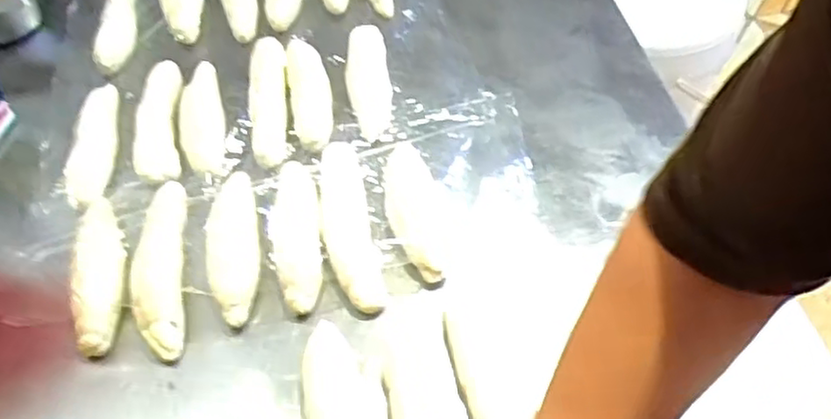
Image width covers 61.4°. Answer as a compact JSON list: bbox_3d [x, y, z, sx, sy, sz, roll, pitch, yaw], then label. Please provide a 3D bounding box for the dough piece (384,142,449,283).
[{"bbox_3d":[0.000,-0.002,0.584,0.046,0.031,0.125,-10,51,-2],"label":"dough piece"}]

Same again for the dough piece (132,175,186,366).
[{"bbox_3d":[-0.208,0.044,0.577,0.044,0.033,0.159,-10,51,-2],"label":"dough piece"}]

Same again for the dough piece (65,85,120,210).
[{"bbox_3d":[-0.304,-0.069,0.667,0.036,0.031,0.144,-7,51,0],"label":"dough piece"}]

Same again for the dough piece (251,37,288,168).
[{"bbox_3d":[-0.144,-0.115,0.686,0.034,0.018,0.175,-9,51,-1],"label":"dough piece"}]

